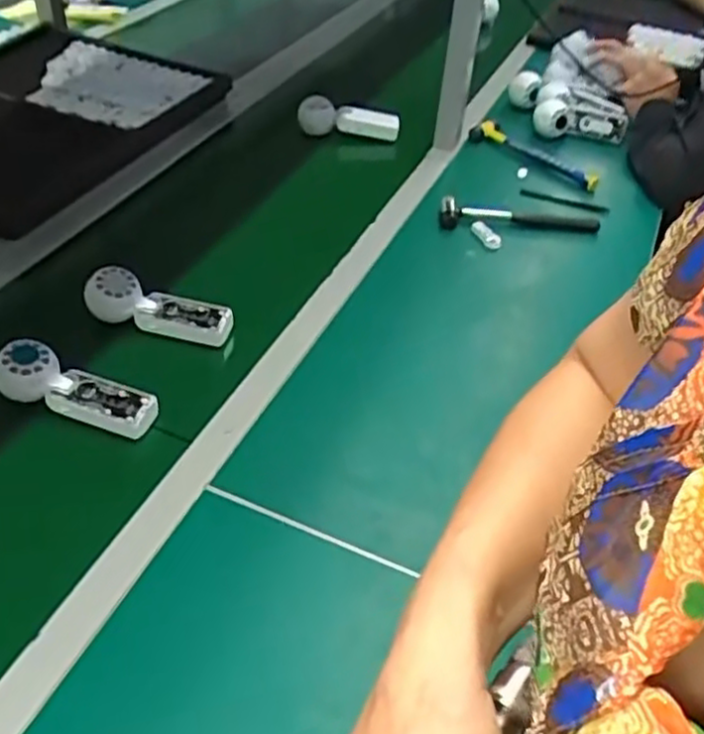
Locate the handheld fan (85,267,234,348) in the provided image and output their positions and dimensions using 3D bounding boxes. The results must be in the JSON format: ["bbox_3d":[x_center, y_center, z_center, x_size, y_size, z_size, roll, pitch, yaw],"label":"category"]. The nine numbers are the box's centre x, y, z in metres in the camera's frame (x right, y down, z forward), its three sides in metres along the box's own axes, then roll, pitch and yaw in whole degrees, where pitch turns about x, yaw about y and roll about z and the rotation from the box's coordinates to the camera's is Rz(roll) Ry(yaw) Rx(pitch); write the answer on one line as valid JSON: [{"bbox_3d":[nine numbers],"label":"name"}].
[{"bbox_3d":[-0.226,-0.075,0.857,0.168,0.054,0.047,14,49,7],"label":"handheld fan"}]

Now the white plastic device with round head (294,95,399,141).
[{"bbox_3d":[-0.006,-0.441,1.299,0.177,0.067,0.048,-2,49,-7],"label":"white plastic device with round head"}]

